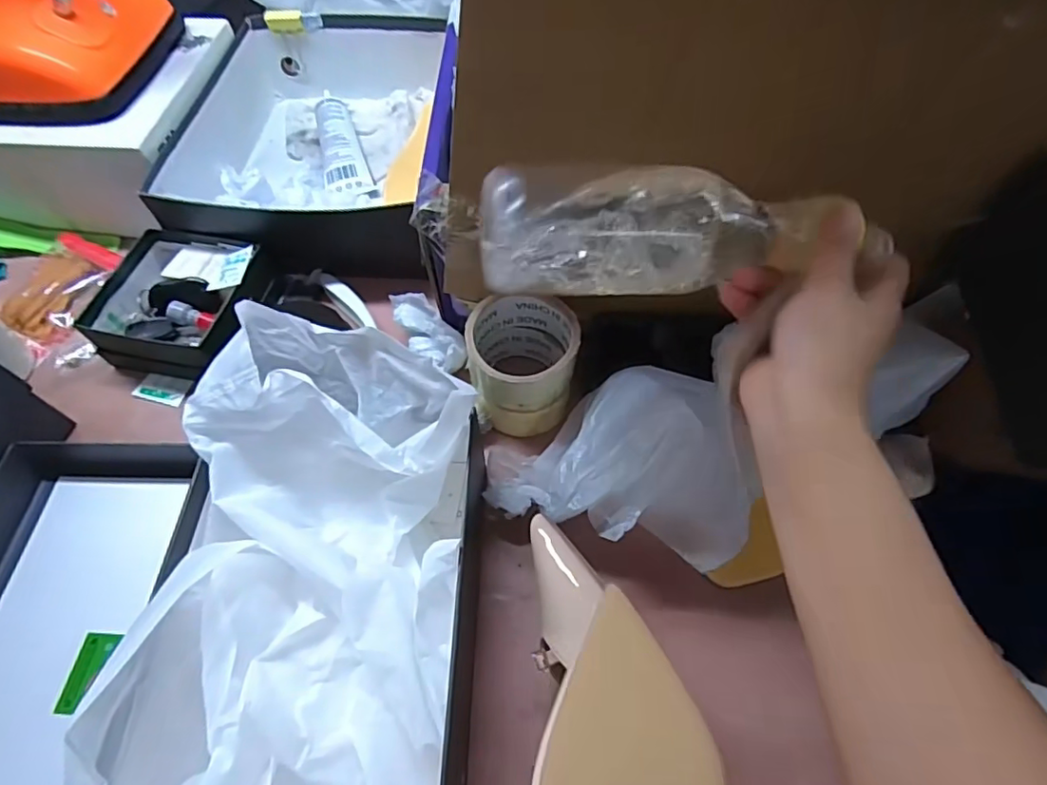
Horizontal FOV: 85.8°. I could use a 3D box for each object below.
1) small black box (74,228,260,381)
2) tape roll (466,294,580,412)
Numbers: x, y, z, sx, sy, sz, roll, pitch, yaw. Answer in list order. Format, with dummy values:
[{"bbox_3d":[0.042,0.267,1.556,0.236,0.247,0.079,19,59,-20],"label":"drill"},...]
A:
[{"bbox_3d":[-0.313,-0.082,0.532,0.134,0.066,0.132,9,60,6],"label":"small black box"},{"bbox_3d":[0.000,-0.035,0.439,0.082,0.043,0.088,0,59,1],"label":"tape roll"}]

